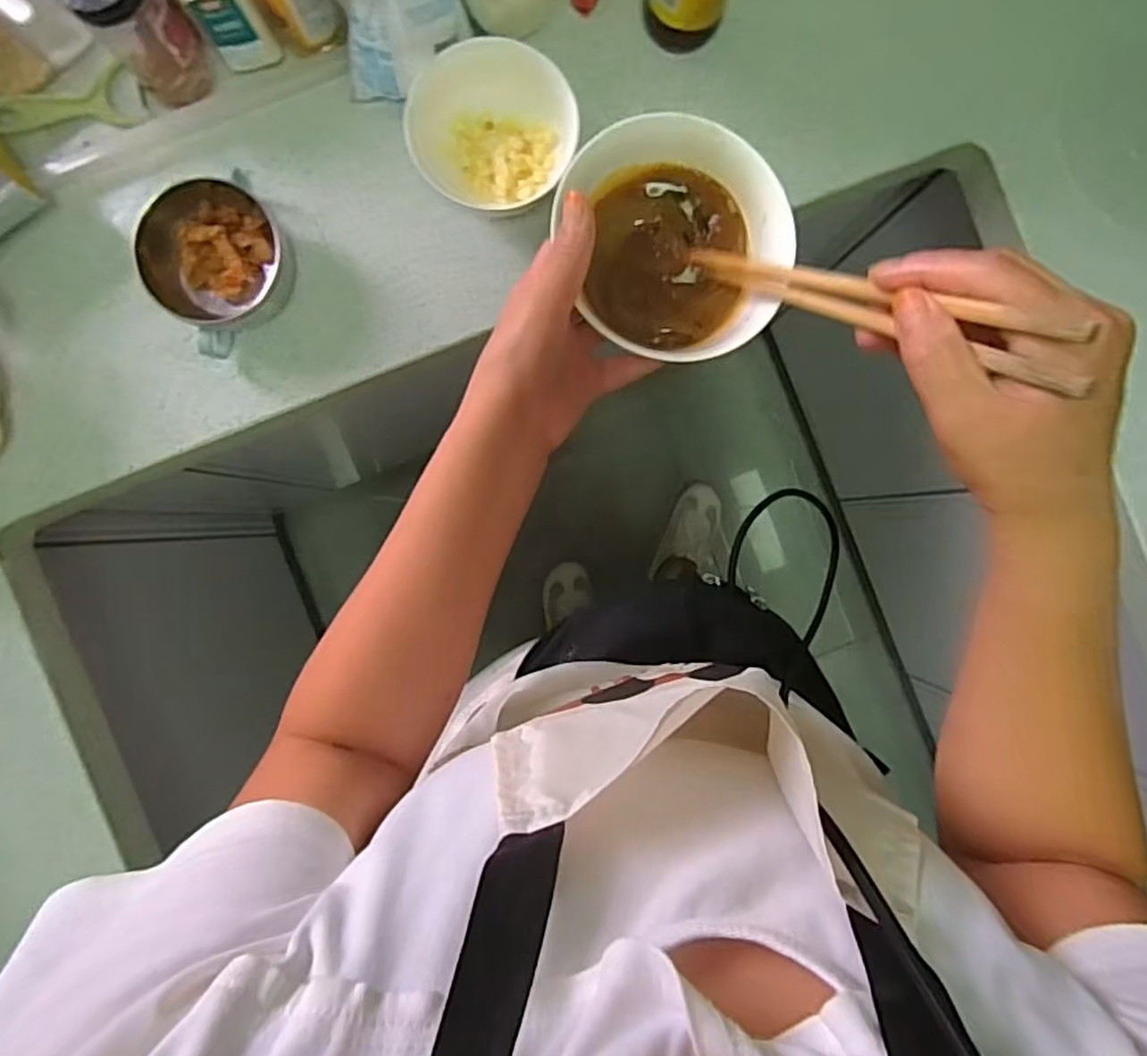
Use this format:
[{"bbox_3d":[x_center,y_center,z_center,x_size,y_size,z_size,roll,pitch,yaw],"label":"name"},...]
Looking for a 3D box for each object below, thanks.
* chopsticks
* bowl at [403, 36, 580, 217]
[{"bbox_3d":[0.125,-0.103,0.309,0.023,0.207,0.024,-42,132,-1],"label":"chopsticks"},{"bbox_3d":[-0.064,-0.315,0.550,0.117,0.067,0.127,0,90,-1],"label":"bowl"}]

